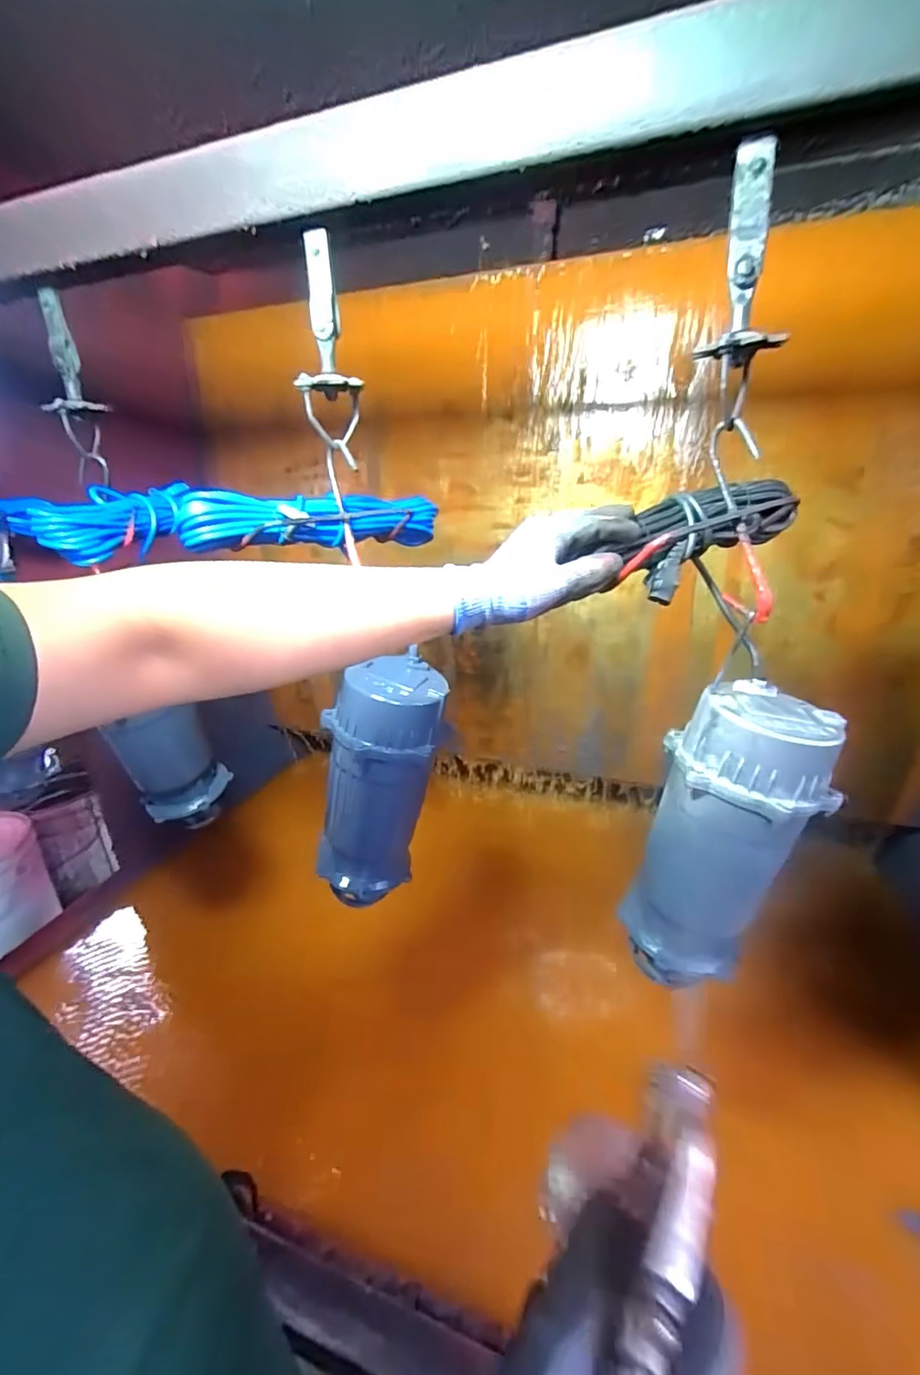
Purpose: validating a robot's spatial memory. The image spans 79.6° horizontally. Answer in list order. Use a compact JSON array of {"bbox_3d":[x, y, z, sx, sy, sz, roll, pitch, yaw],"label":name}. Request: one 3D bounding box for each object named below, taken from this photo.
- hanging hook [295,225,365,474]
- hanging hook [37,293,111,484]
[{"bbox_3d":[-0.151,-0.370,0.624,0.064,0.223,0.061,-8,20,-4],"label":"hanging hook"},{"bbox_3d":[-0.528,-0.397,0.742,0.048,0.217,0.060,-2,20,14],"label":"hanging hook"}]

